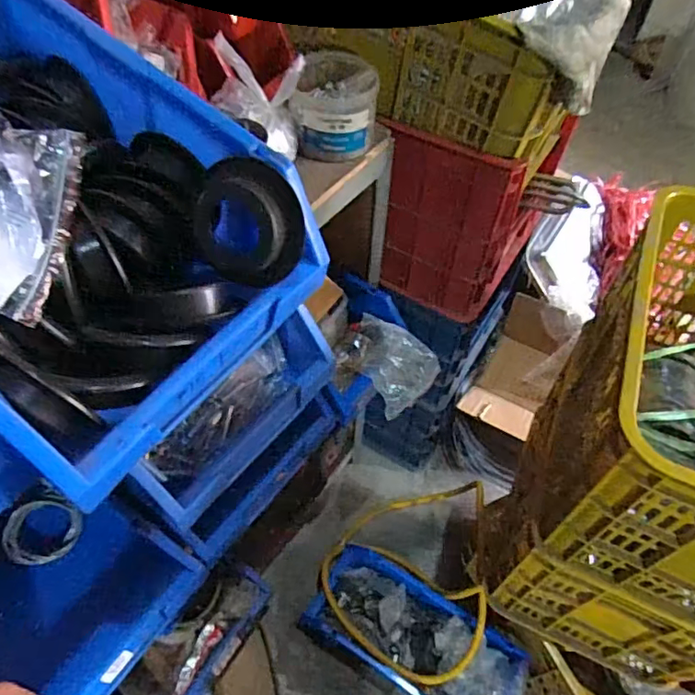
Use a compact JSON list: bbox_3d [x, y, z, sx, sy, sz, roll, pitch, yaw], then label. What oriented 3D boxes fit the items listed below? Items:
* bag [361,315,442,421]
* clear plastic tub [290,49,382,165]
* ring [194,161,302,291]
[{"bbox_3d":[0.067,0.028,0.951,0.157,0.070,0.127,31,58,19],"label":"bag"},{"bbox_3d":[-0.016,-0.314,0.700,0.103,0.085,0.124,2,54,0],"label":"clear plastic tub"},{"bbox_3d":[-0.087,-0.109,0.472,0.097,0.097,0.025,23,12,16],"label":"ring"}]

